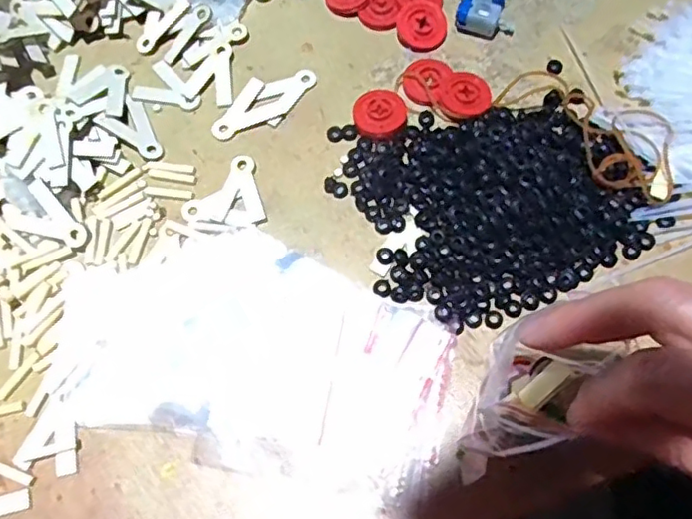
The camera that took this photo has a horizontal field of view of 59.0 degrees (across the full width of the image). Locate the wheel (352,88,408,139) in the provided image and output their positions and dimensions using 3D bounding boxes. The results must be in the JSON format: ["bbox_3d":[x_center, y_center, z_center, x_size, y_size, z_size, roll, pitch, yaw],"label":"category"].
[{"bbox_3d":[0.021,-0.089,0.376,0.032,0.011,0.029,10,71,5],"label":"wheel"}]

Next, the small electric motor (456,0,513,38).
[{"bbox_3d":[0.091,-0.157,0.400,0.037,0.017,0.019,17,72,8],"label":"small electric motor"}]

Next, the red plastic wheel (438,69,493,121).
[{"bbox_3d":[0.072,-0.102,0.380,0.030,0.008,0.033,-1,70,1],"label":"red plastic wheel"}]

